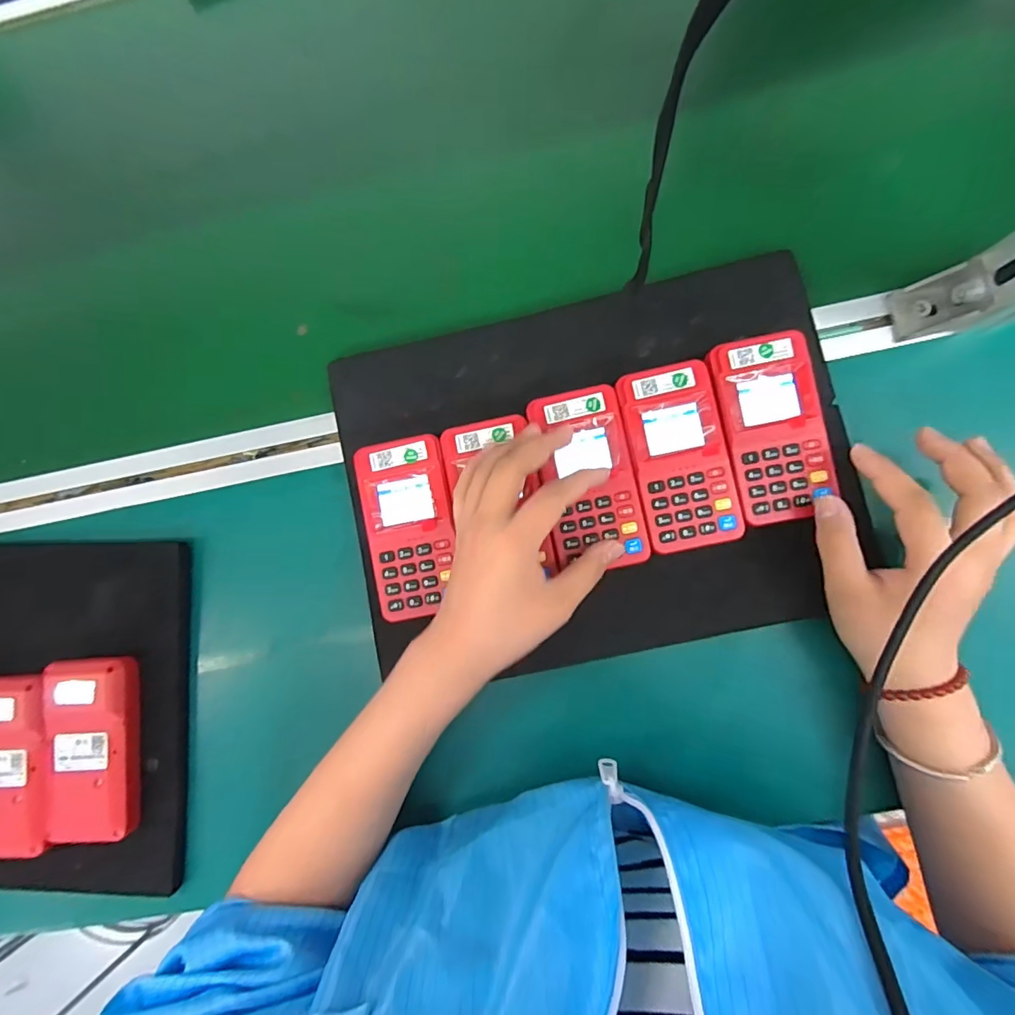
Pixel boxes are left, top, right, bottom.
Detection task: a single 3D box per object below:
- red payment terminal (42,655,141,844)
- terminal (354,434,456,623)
[{"bbox_3d":[-0.308,0.176,0.368,0.065,0.019,0.126,-7,85,4],"label":"red payment terminal"},{"bbox_3d":[-0.066,0.015,0.351,0.059,0.027,0.119,-11,84,4],"label":"terminal"}]

